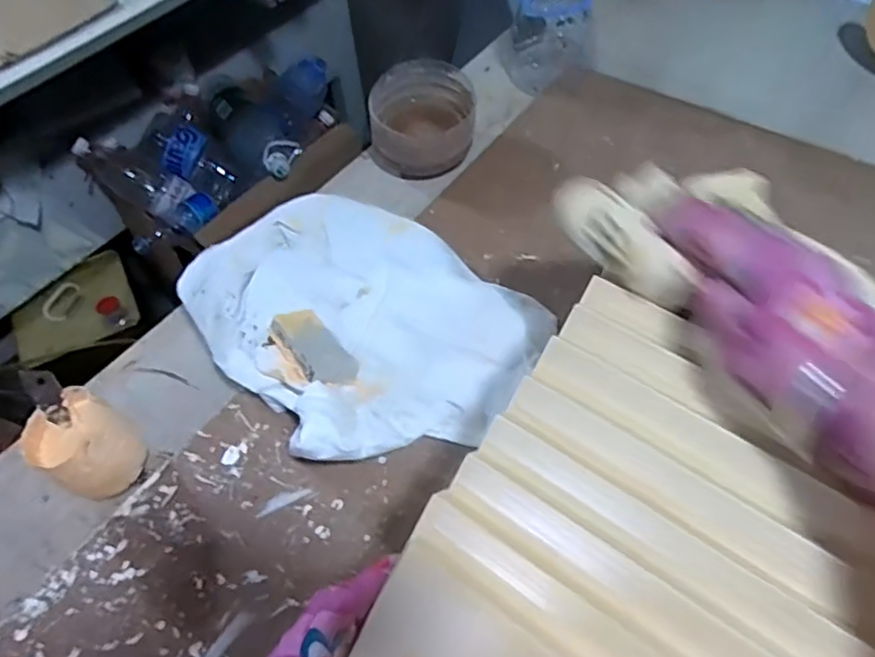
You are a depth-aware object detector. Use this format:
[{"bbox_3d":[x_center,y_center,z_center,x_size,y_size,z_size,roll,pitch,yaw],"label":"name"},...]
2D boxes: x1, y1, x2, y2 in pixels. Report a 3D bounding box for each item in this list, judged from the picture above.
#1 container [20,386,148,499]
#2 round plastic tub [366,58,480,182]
[{"bbox_3d":[-0.239,0.084,0.446,0.056,0.069,0.053,-2,55,2],"label":"container"},{"bbox_3d":[-0.014,-0.204,0.625,0.096,0.061,0.092,-2,55,2],"label":"round plastic tub"}]

